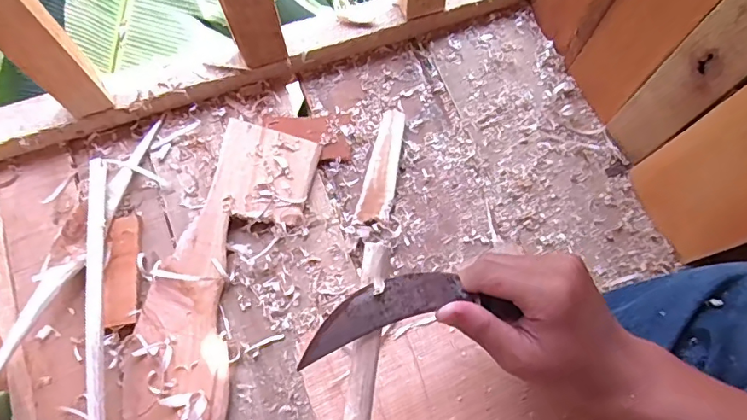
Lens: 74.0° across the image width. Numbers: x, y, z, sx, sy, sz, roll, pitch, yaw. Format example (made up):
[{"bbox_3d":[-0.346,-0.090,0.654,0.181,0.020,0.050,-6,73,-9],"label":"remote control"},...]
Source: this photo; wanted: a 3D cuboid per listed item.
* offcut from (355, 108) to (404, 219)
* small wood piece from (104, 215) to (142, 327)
[{"bbox_3d":[0.013,-0.052,0.572,0.037,0.015,0.142,12,72,5],"label":"offcut"},{"bbox_3d":[-0.265,0.062,0.523,0.033,0.008,0.116,-4,68,-9],"label":"small wood piece"}]

